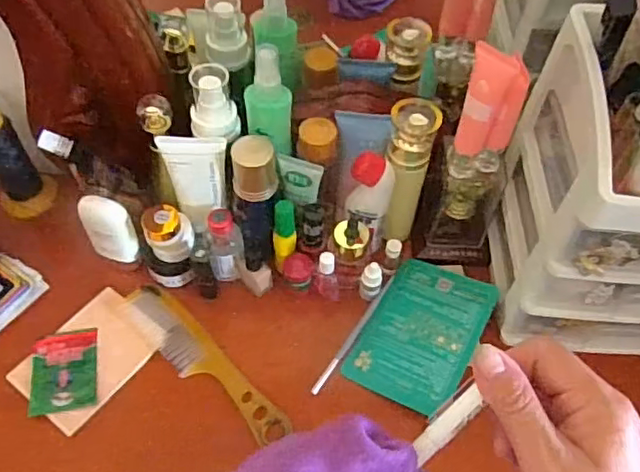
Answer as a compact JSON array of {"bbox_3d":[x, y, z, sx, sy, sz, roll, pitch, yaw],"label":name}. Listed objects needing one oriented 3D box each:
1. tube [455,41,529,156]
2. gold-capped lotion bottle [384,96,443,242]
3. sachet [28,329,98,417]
[{"bbox_3d":[0.140,-0.108,0.495,0.045,0.111,0.024,1,56,-1],"label":"tube"},{"bbox_3d":[0.082,-0.058,0.589,0.045,0.156,0.050,12,56,6],"label":"gold-capped lotion bottle"},{"bbox_3d":[-0.235,0.123,0.559,0.057,0.008,0.078,-8,57,-7],"label":"sachet"}]

